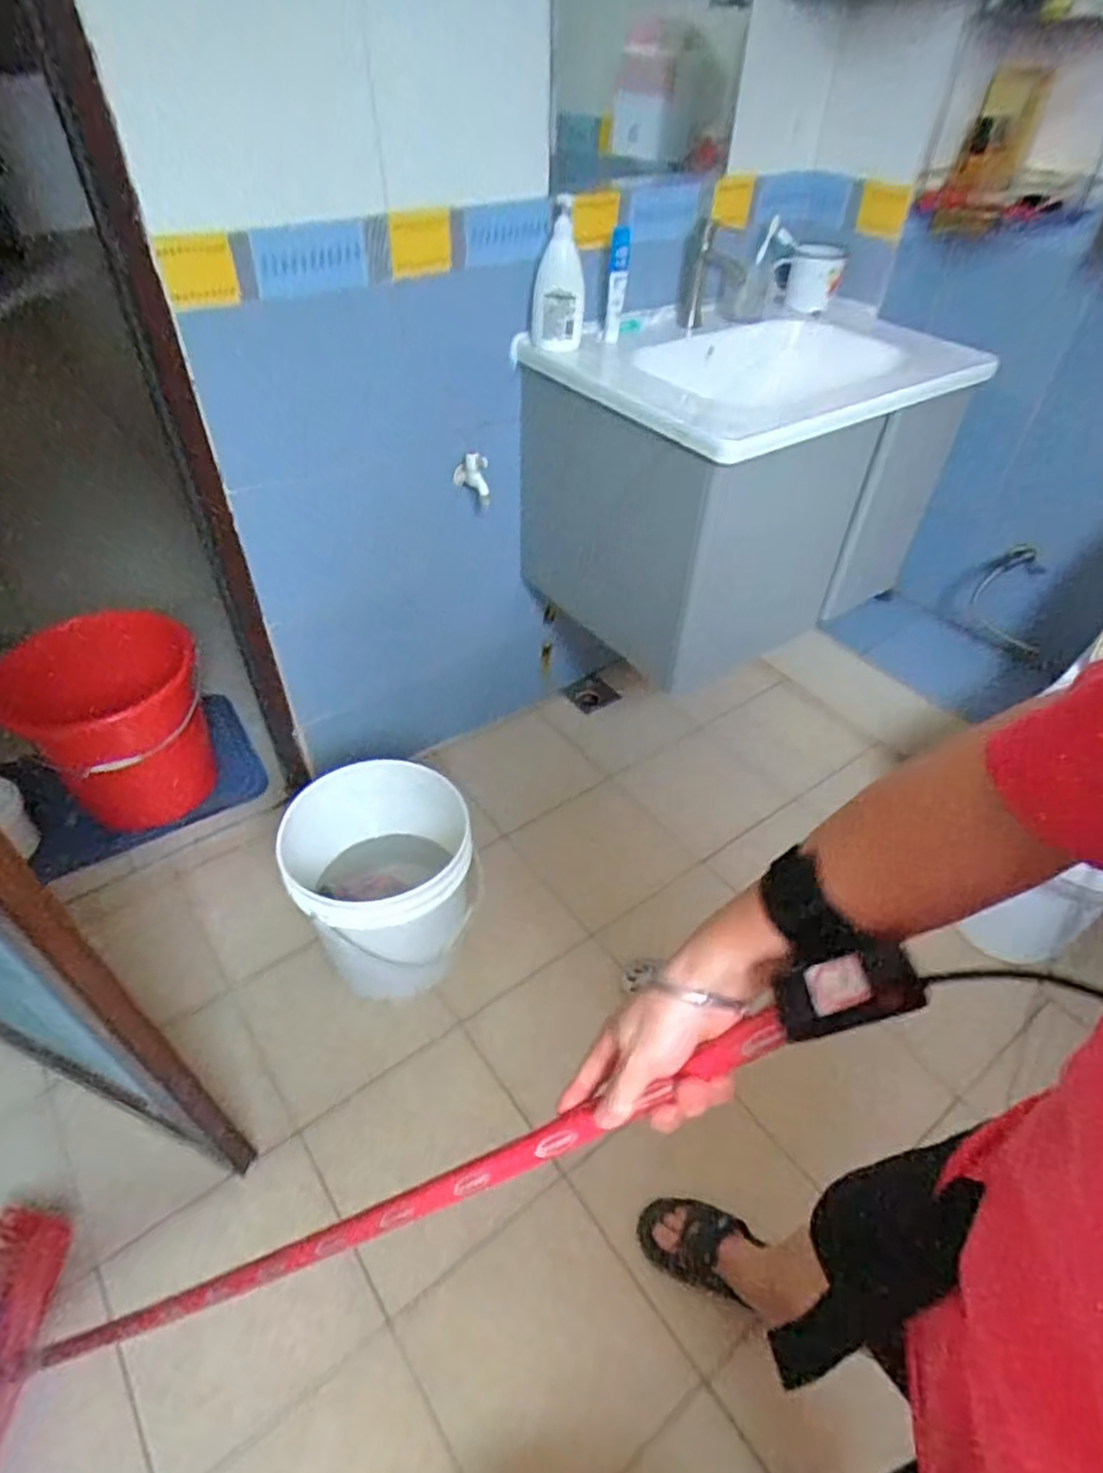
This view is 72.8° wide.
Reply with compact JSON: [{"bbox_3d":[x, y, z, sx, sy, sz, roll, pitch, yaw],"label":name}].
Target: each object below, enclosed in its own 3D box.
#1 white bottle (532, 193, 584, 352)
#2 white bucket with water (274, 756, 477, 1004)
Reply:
[{"bbox_3d":[0.011,-0.694,1.148,0.088,0.187,0.064,3,43,1],"label":"white bottle"},{"bbox_3d":[-0.288,0.258,1.296,0.304,0.302,0.292,1,43,-1],"label":"white bucket with water"}]

